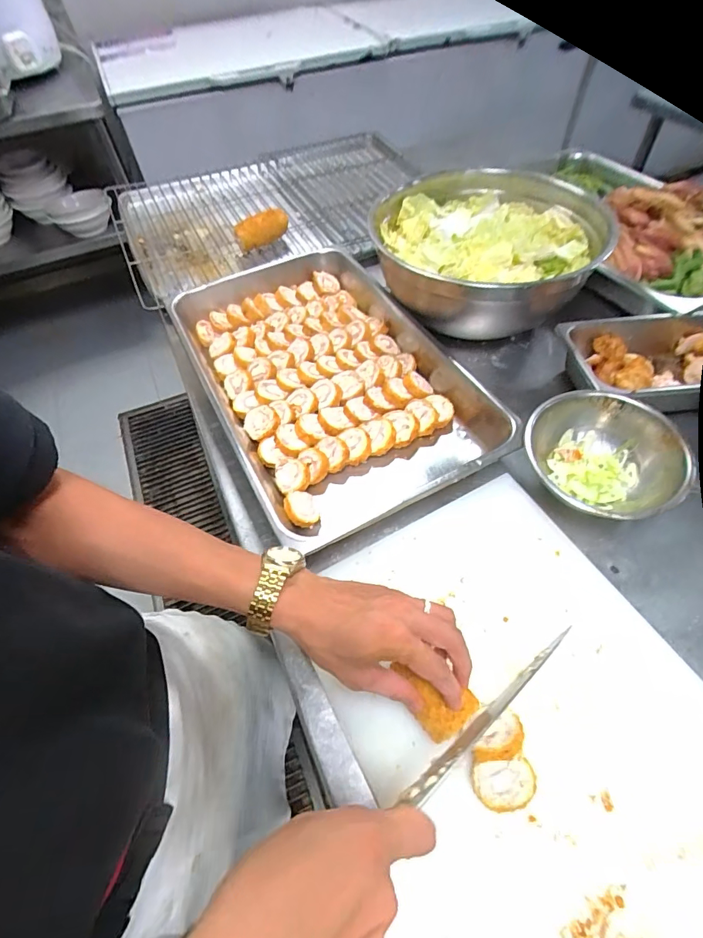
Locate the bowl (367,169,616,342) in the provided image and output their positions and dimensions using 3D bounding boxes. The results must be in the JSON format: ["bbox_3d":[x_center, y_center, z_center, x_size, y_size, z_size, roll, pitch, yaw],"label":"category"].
[{"bbox_3d":[0.211,-0.349,0.704,0.335,0.111,0.333,3,57,6],"label":"bowl"}]

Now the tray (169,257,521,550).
[{"bbox_3d":[-0.045,-0.146,0.653,0.347,0.071,0.540,-24,57,-13],"label":"tray"}]

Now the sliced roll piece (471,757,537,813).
[{"bbox_3d":[0.125,0.259,0.362,0.049,0.019,0.033,-6,56,0],"label":"sliced roll piece"}]

